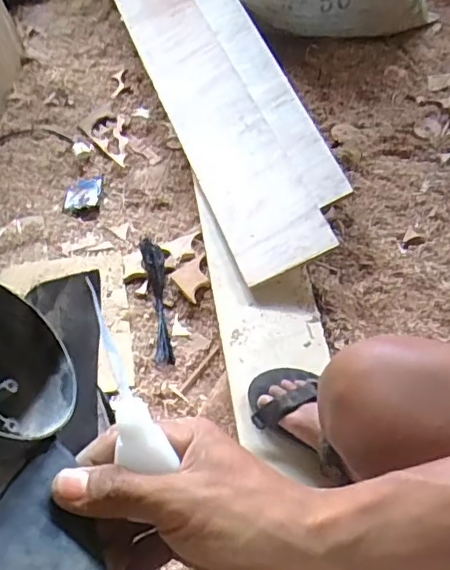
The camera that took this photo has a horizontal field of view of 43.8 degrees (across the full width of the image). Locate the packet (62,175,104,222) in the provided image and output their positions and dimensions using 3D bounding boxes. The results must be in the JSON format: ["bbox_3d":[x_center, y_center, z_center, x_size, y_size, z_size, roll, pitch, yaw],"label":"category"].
[{"bbox_3d":[-0.284,-0.174,1.107,0.072,0.015,0.104,-3,58,7],"label":"packet"}]

